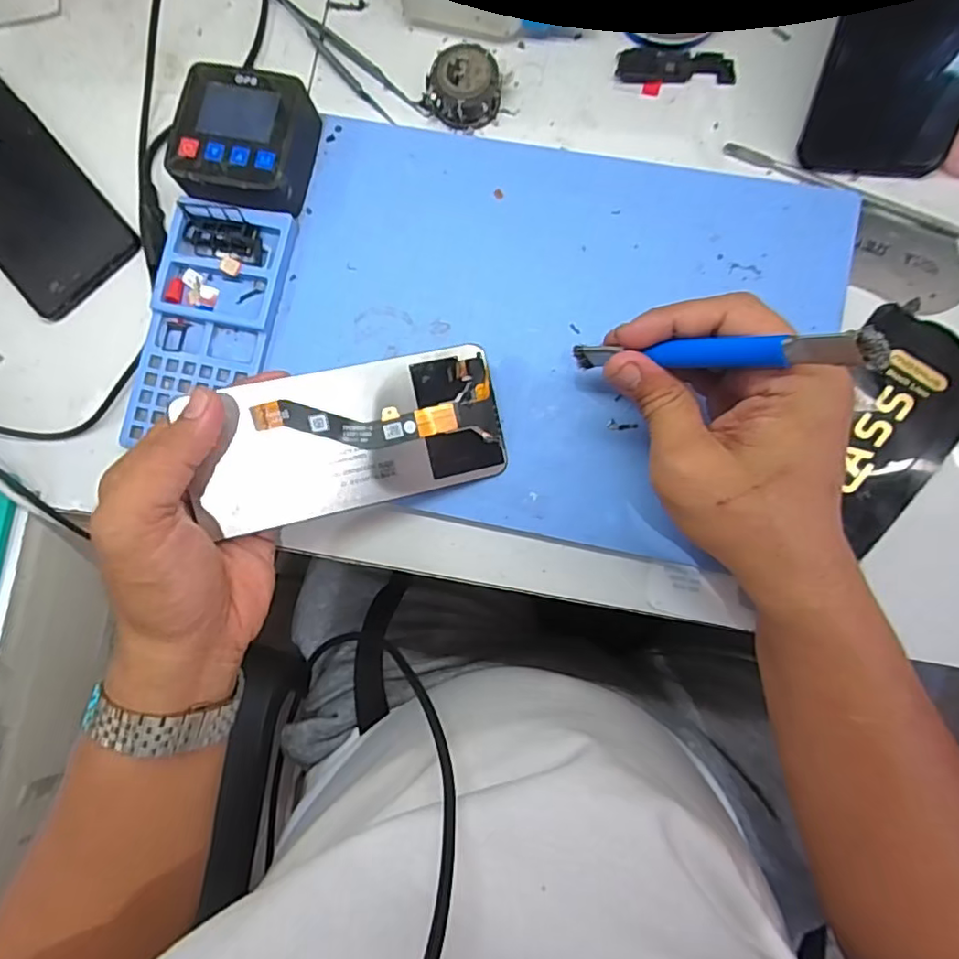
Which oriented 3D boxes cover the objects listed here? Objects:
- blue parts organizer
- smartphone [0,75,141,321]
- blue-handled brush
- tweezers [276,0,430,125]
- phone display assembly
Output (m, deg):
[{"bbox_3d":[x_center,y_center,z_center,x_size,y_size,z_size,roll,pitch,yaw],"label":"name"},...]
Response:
[{"bbox_3d":[-0.155,-0.088,0.341,0.070,0.014,0.138,12,85,5],"label":"blue parts organizer"},{"bbox_3d":[-0.289,-0.181,0.370,0.076,0.010,0.173,-42,83,-1],"label":"smartphone"},{"bbox_3d":[0.090,-0.052,0.244,0.012,0.135,0.009,23,84,-37],"label":"blue-handled brush"},{"bbox_3d":[-0.088,-0.263,0.364,0.134,0.008,0.021,44,88,7],"label":"tweezers"},{"bbox_3d":[-0.062,-0.022,0.304,0.147,0.009,0.071,-14,96,-16],"label":"phone display assembly"}]

